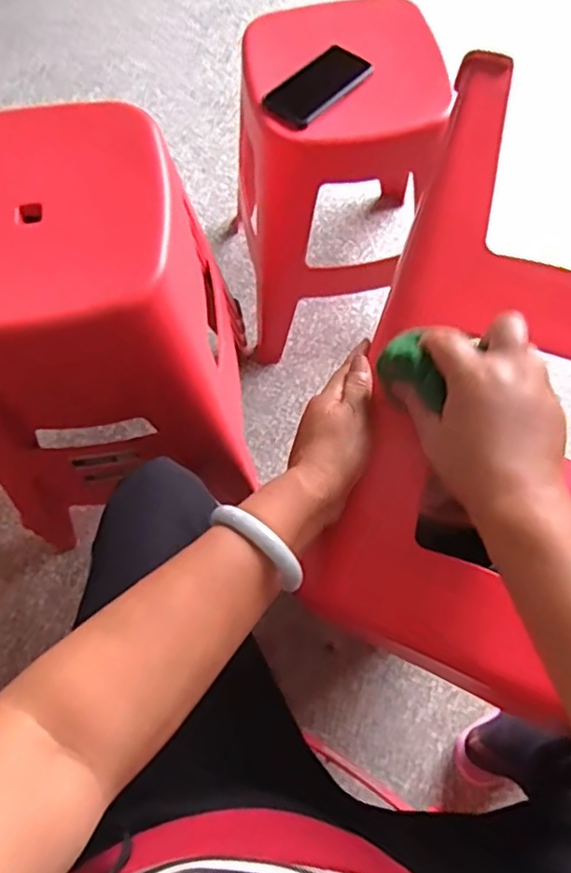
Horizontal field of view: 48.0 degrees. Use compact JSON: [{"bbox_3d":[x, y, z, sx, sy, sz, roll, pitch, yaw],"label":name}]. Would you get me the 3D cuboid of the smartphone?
[{"bbox_3d":[0.046,-0.476,0.869,0.070,0.006,0.171,41,67,6],"label":"smartphone"}]

